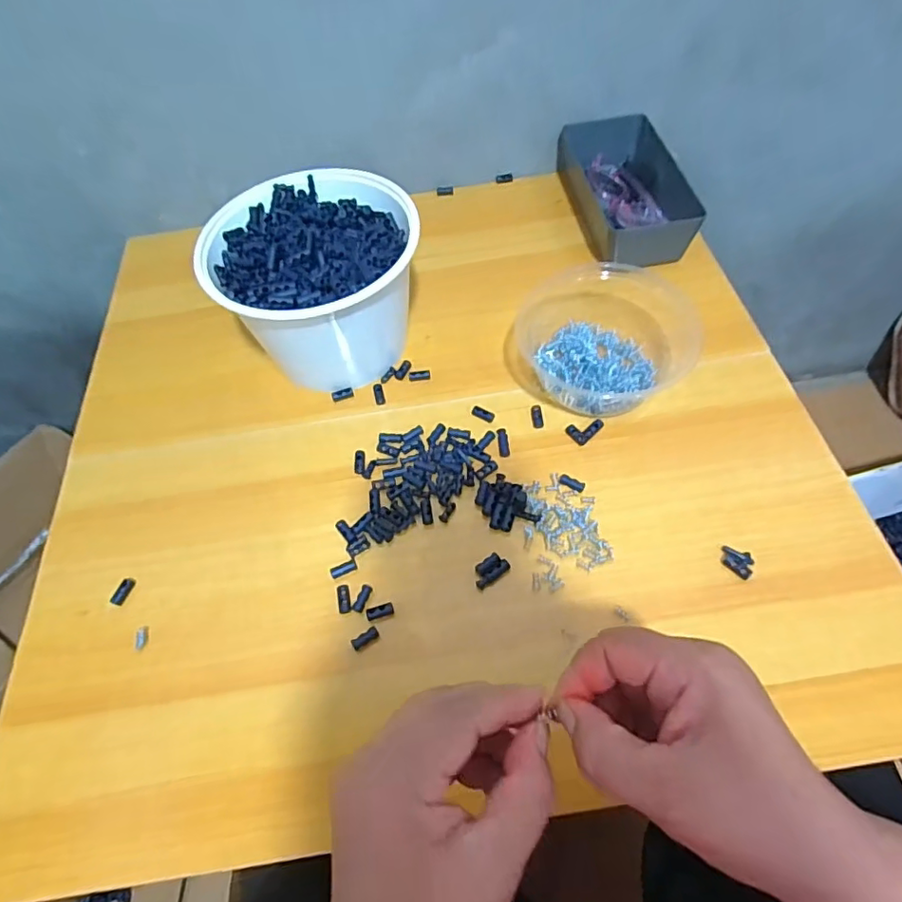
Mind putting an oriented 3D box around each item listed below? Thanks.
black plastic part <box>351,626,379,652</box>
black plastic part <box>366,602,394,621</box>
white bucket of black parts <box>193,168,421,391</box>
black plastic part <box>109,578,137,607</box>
[{"bbox_3d":[-0.056,0.123,0.370,0.018,0.006,0.007,-33,61,-16],"label":"black plastic part"},{"bbox_3d":[-0.048,0.108,0.380,0.018,0.004,0.009,-20,58,-8],"label":"black plastic part"},{"bbox_3d":[-0.105,-0.138,0.473,0.159,0.113,0.150,-2,57,3],"label":"white bucket of black parts"},{"bbox_3d":[-0.234,0.101,0.403,0.008,0.007,0.020,14,60,13],"label":"black plastic part"}]

